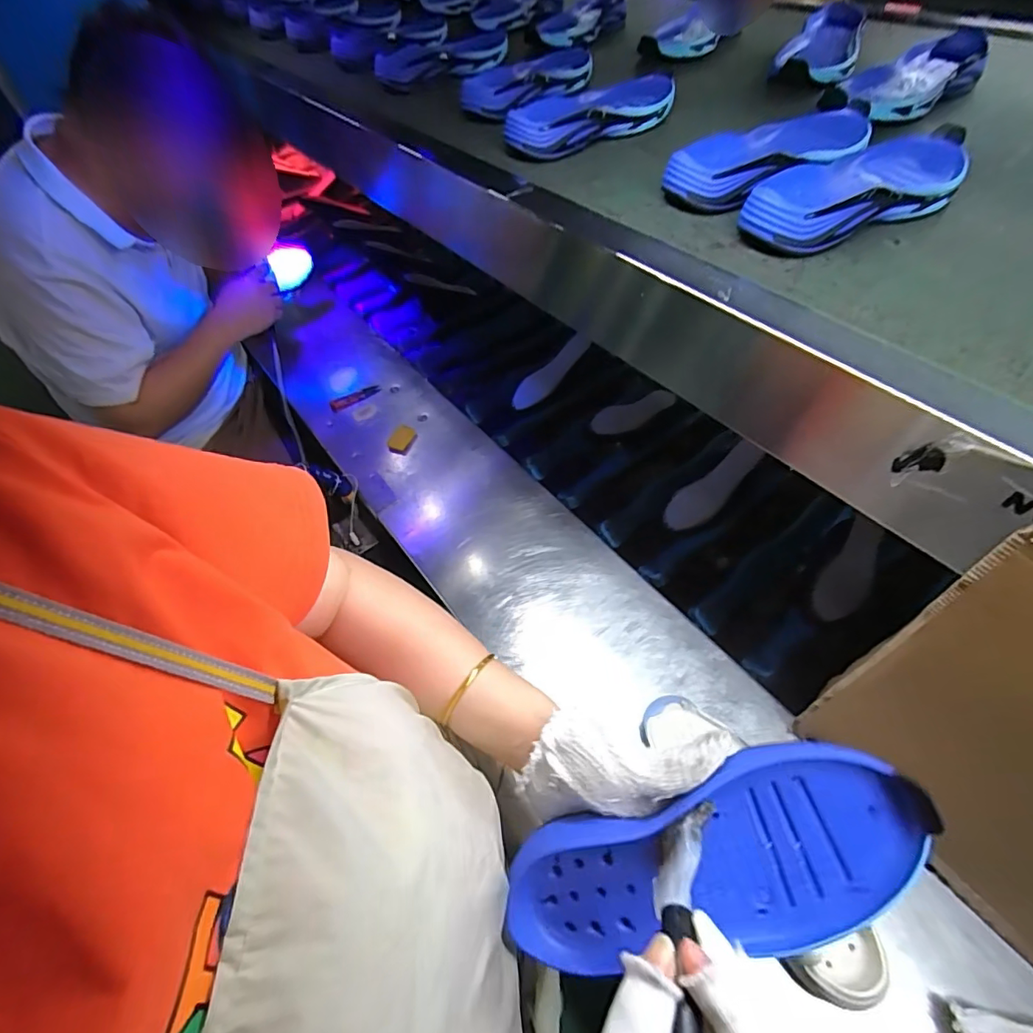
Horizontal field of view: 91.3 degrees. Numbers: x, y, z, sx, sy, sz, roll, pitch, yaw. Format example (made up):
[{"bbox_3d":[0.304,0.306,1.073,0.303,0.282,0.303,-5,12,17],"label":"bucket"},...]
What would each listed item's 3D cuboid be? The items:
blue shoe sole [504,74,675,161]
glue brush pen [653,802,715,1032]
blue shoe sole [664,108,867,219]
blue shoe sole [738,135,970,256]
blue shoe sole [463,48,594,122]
[{"bbox_3d":[0.088,-0.456,0.571,0.216,0.031,0.089,-33,65,-19],"label":"blue shoe sole"},{"bbox_3d":[0.075,0.200,0.212,0.023,0.026,0.157,13,28,7],"label":"glue brush pen"},{"bbox_3d":[0.243,-0.332,0.469,0.236,0.034,0.092,-30,64,-18],"label":"blue shoe sole"},{"bbox_3d":[0.286,-0.273,0.417,0.217,0.034,0.086,-26,63,-15],"label":"blue shoe sole"},{"bbox_3d":[0.024,-0.565,0.659,0.088,0.034,0.210,34,64,18],"label":"blue shoe sole"}]

